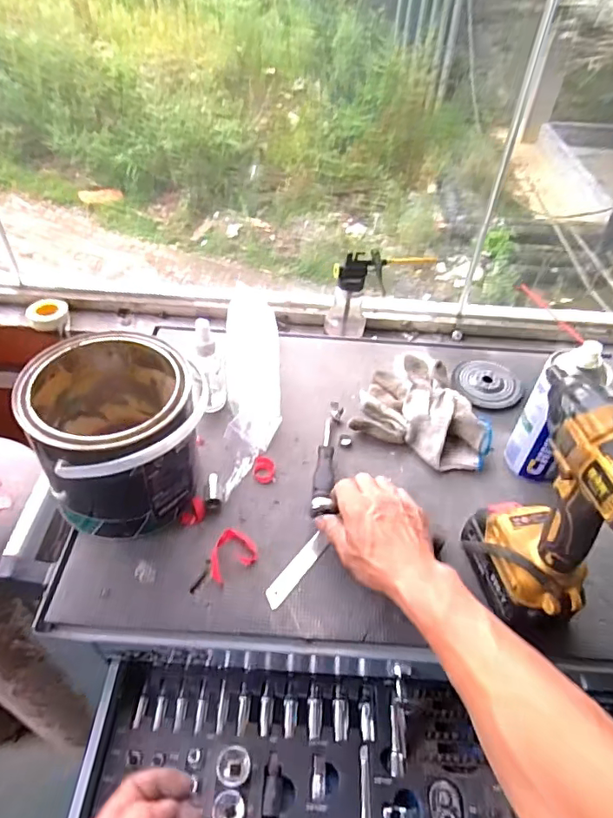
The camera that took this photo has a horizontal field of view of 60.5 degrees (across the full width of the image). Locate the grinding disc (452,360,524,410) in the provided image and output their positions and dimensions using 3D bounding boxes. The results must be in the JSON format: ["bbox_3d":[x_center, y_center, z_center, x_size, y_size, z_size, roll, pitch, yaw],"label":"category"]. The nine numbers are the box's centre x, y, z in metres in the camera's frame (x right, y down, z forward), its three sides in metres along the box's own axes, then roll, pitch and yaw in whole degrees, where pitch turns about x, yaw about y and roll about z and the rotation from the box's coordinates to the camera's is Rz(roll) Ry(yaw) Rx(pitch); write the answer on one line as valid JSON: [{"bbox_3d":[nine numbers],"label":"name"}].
[{"bbox_3d":[0.256,-0.038,0.745,0.085,0.015,0.086,1,46,-1],"label":"grinding disc"}]

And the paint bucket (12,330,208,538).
[{"bbox_3d":[-0.196,0.025,0.564,0.162,0.166,0.194,-22,51,-22],"label":"paint bucket"}]

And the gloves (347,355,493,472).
[{"bbox_3d":[0.161,-0.004,0.688,0.171,0.053,0.150,23,50,18],"label":"gloves"}]

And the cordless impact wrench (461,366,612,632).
[{"bbox_3d":[0.214,0.094,0.453,0.069,0.248,0.130,-9,48,-11],"label":"cordless impact wrench"}]

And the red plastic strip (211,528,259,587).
[{"bbox_3d":[-0.081,0.153,0.555,0.053,0.009,0.047,-27,53,-25],"label":"red plastic strip"}]

